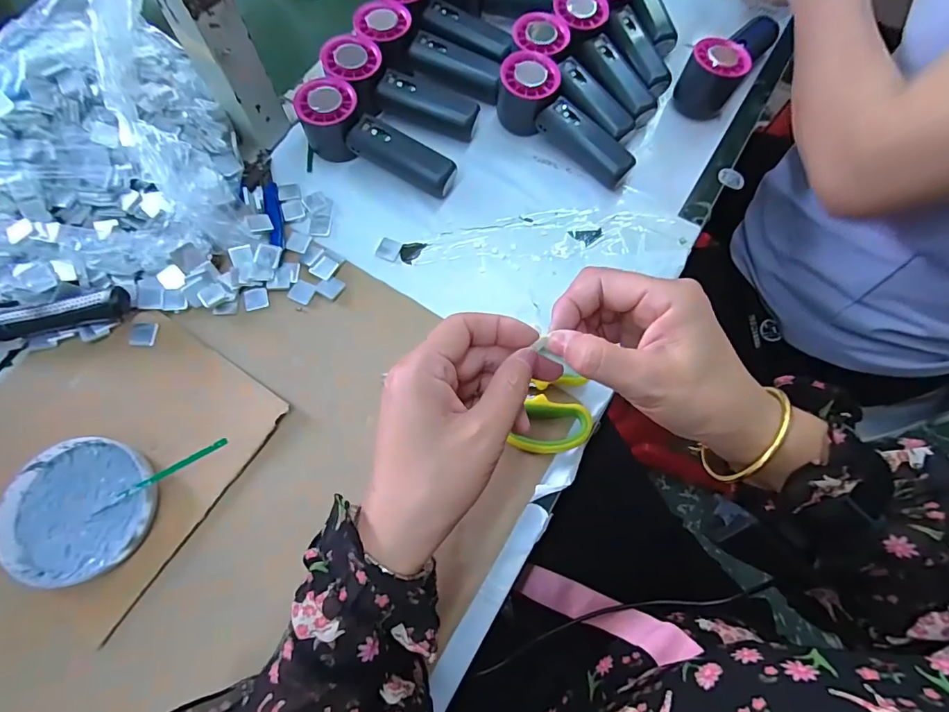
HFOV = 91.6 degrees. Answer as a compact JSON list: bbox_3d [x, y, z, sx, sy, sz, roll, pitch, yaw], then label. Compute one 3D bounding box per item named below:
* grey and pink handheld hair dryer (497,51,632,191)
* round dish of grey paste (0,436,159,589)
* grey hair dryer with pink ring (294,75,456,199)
[{"bbox_3d":[0.092,-0.232,0.457,0.155,0.056,0.052,37,74,11],"label":"grey and pink handheld hair dryer"},{"bbox_3d":[-0.287,0.111,0.337,0.104,0.018,0.098,1,71,-1],"label":"round dish of grey paste"},{"bbox_3d":[-0.091,-0.207,0.443,0.152,0.053,0.049,24,72,7],"label":"grey hair dryer with pink ring"}]

